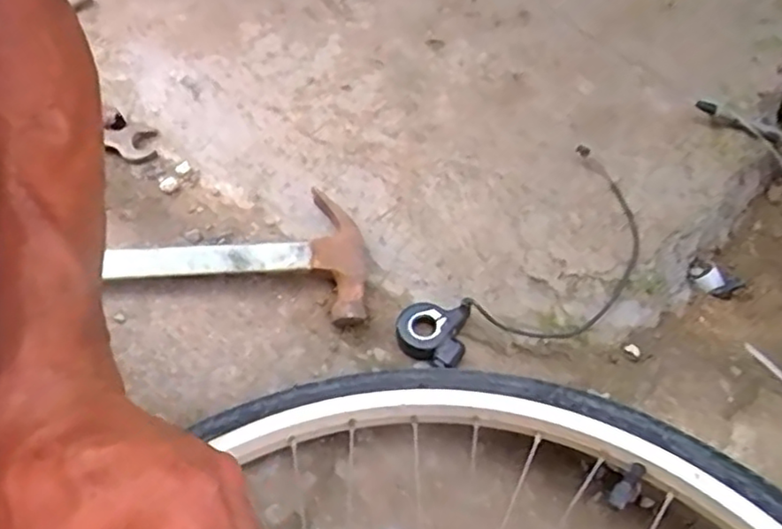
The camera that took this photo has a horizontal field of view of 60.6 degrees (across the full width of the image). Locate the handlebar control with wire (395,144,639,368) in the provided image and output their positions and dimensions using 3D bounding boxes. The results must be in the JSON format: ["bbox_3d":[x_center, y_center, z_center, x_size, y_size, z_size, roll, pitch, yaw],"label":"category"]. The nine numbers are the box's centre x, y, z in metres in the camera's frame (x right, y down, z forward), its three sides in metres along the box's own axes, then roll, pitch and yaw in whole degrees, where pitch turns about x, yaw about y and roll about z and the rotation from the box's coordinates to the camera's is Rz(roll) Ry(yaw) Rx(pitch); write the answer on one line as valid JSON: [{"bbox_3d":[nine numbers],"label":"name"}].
[{"bbox_3d":[0.124,0.011,0.588,0.246,0.040,0.119,-37,60,-10],"label":"handlebar control with wire"}]

